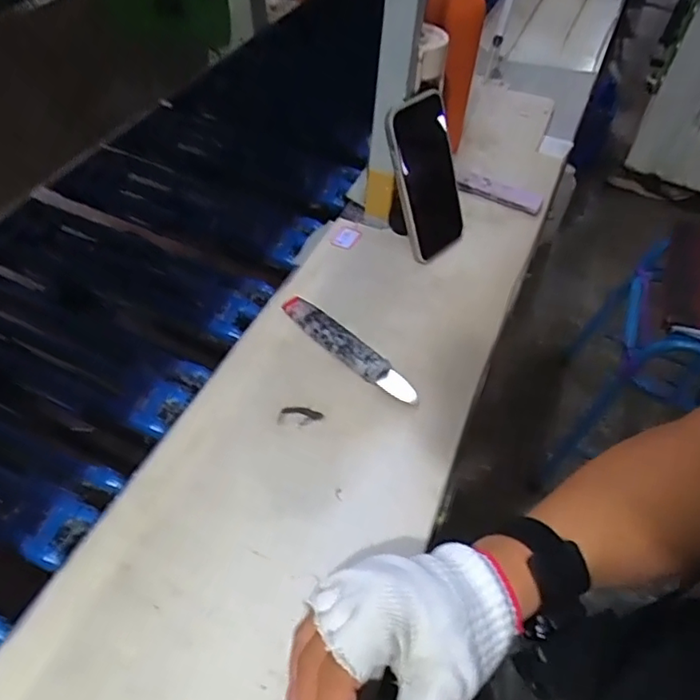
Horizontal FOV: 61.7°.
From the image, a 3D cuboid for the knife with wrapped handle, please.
[{"bbox_3d":[-0.003,-0.003,0.549,0.163,0.015,0.029,37,56,27],"label":"knife with wrapped handle"}]

